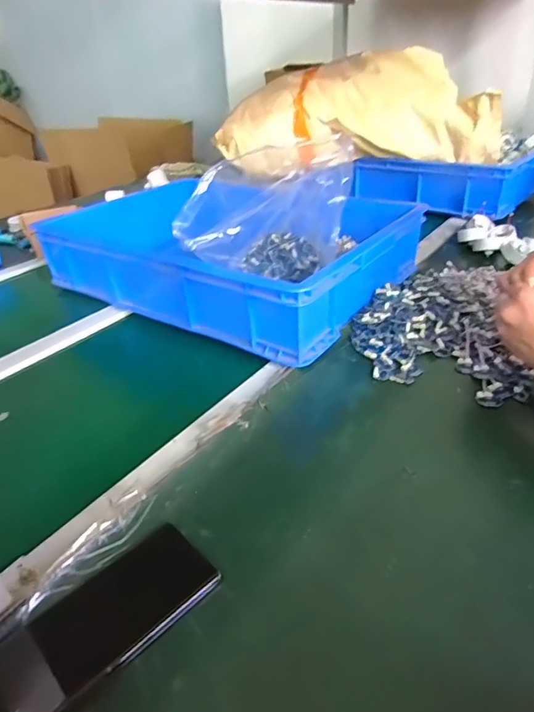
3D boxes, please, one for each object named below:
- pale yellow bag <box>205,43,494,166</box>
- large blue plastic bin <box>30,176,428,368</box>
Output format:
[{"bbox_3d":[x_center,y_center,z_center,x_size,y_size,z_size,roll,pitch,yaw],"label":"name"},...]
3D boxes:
[{"bbox_3d":[0.225,-0.615,1.167,0.676,0.208,0.232,0,32,5],"label":"pale yellow bag"},{"bbox_3d":[-0.070,-0.195,0.836,0.557,0.123,0.396,21,39,31],"label":"large blue plastic bin"}]

